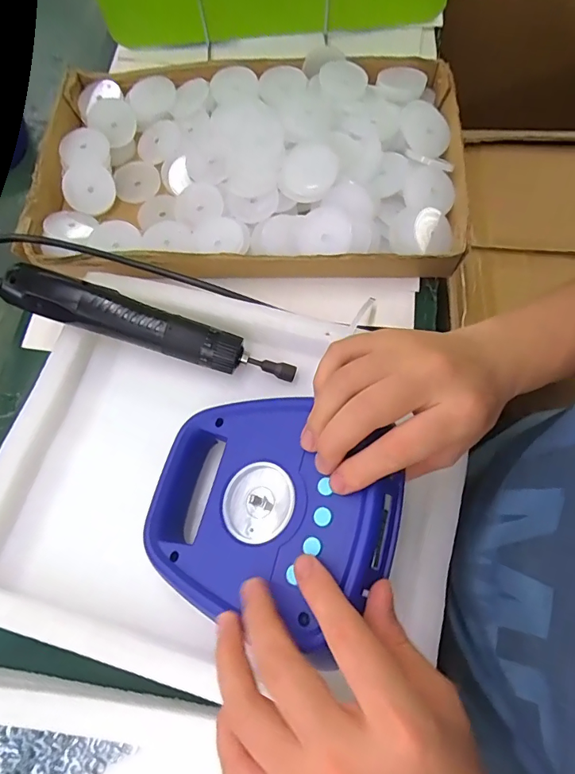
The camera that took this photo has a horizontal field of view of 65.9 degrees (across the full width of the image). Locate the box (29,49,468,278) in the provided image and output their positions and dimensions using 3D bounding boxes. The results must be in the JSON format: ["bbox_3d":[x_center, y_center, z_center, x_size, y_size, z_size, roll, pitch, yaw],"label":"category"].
[{"bbox_3d":[-0.040,-0.231,0.457,0.411,0.046,0.261,3,72,3],"label":"box"}]

